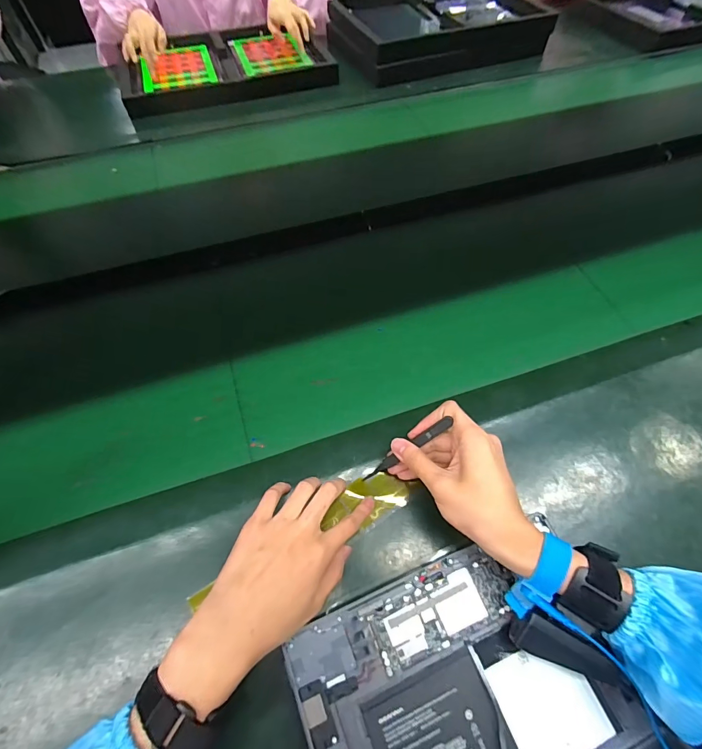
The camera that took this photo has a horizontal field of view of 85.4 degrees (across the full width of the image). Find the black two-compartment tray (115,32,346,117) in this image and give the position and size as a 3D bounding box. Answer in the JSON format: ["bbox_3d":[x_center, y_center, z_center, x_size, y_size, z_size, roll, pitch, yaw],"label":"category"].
[{"bbox_3d":[-0.260,-0.648,0.791,0.423,0.033,0.288,-21,64,-13],"label":"black two-compartment tray"}]

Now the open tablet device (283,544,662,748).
[{"bbox_3d":[0.080,0.246,0.303,0.229,0.025,0.164,-20,63,-12],"label":"open tablet device"}]

